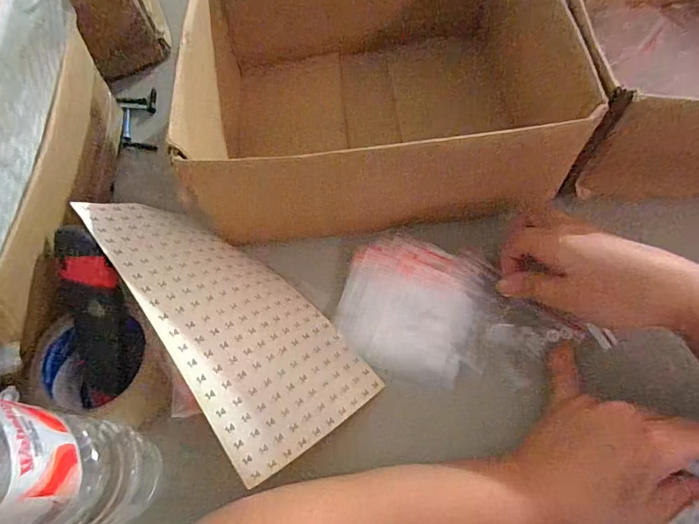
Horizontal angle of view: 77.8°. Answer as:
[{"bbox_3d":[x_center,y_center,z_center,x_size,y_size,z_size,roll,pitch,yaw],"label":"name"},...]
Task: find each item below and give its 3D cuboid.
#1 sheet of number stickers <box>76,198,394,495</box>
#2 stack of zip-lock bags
[{"bbox_3d":[-0.091,0.035,0.331,0.116,0.025,0.232,-27,71,-44],"label":"sheet of number stickers"},{"bbox_3d":[0.054,0.034,0.357,0.117,0.010,0.110,17,66,12],"label":"stack of zip-lock bags"}]

